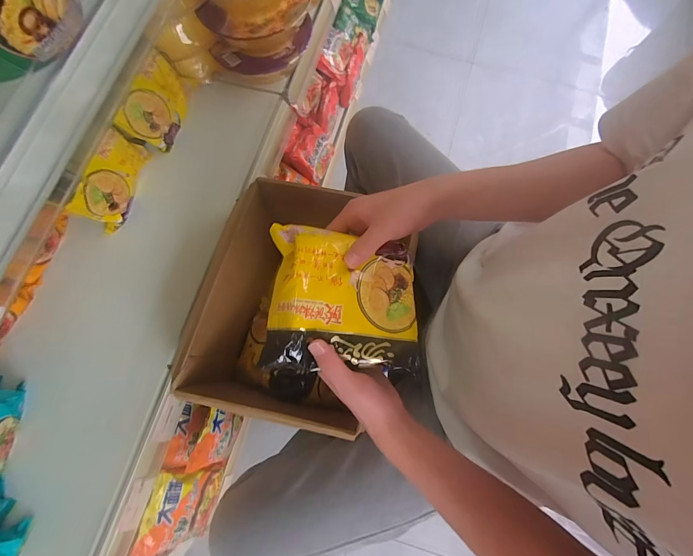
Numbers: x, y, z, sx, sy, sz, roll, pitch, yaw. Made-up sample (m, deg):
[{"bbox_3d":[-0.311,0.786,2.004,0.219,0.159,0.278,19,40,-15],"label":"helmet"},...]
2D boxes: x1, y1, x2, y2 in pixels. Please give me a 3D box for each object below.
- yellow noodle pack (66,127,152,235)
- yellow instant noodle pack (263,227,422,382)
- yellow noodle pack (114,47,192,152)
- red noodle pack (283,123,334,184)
[{"bbox_3d":[-0.375,-0.161,0.550,0.033,0.084,0.153,15,76,3],"label":"yellow noodle pack"},{"bbox_3d":[-0.005,0.022,0.335,0.140,0.045,0.131,8,76,-23],"label":"yellow instant noodle pack"},{"bbox_3d":[-0.321,-0.304,0.582,0.048,0.090,0.151,22,77,4],"label":"yellow noodle pack"},{"bbox_3d":[-0.099,-0.358,0.954,0.031,0.140,0.135,14,80,46],"label":"red noodle pack"}]

